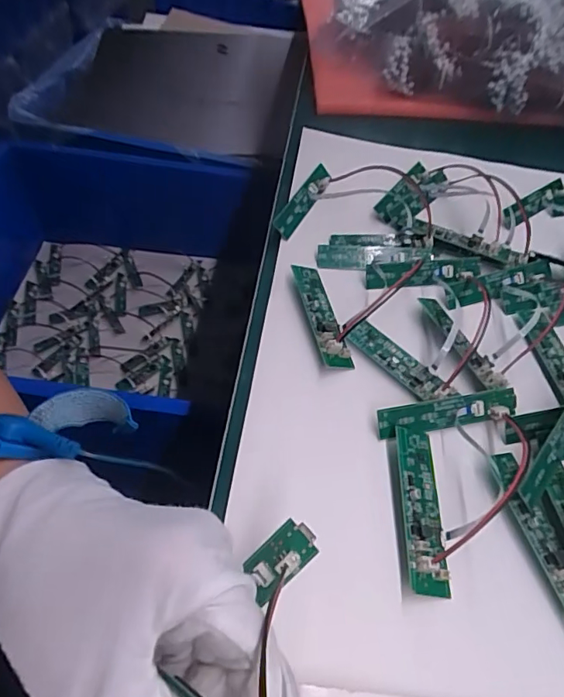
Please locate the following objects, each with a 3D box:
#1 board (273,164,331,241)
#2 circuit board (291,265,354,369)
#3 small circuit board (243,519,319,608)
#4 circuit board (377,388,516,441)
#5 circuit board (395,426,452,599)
[{"bbox_3d":[0.017,-0.116,0.385,0.010,0.018,0.086,-5,40,44],"label":"board"},{"bbox_3d":[0.026,-0.023,0.322,0.020,0.012,0.081,-8,55,-12],"label":"circuit board"},{"bbox_3d":[-0.001,0.084,0.197,0.031,0.006,0.017,-42,75,-2],"label":"small circuit board"},{"bbox_3d":[0.094,0.037,0.281,0.081,0.006,0.019,-6,96,-8],"label":"circuit board"},{"bbox_3d":[0.070,0.077,0.248,0.021,0.015,0.082,5,53,-2],"label":"circuit board"}]

